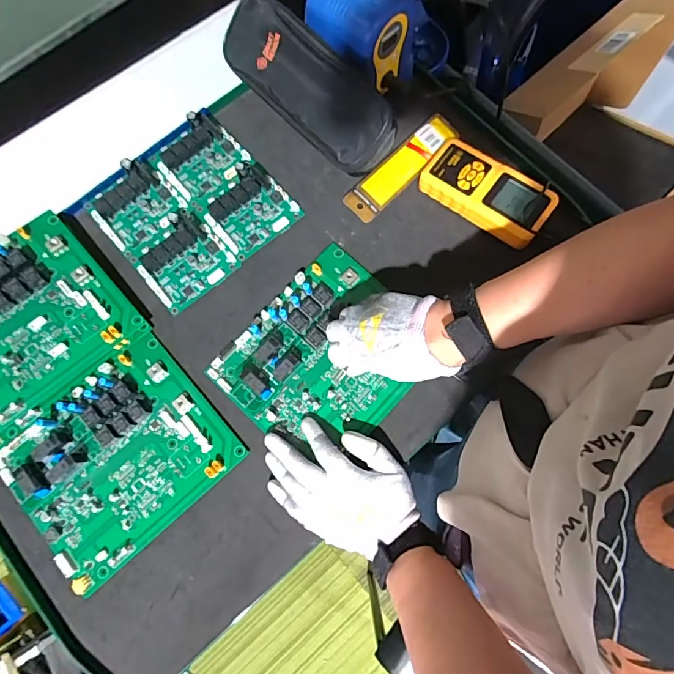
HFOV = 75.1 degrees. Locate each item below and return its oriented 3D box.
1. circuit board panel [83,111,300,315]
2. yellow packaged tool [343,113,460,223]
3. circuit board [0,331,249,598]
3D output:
[{"bbox_3d":[-0.168,-0.151,0.507,0.187,0.020,0.179,-41,80,-7],"label":"circuit board panel"},{"bbox_3d":[0.076,-0.202,0.517,0.044,0.011,0.162,43,82,10],"label":"yellow packaged tool"},{"bbox_3d":[-0.223,0.120,0.441,0.204,0.028,0.176,-41,80,-7],"label":"circuit board"}]

